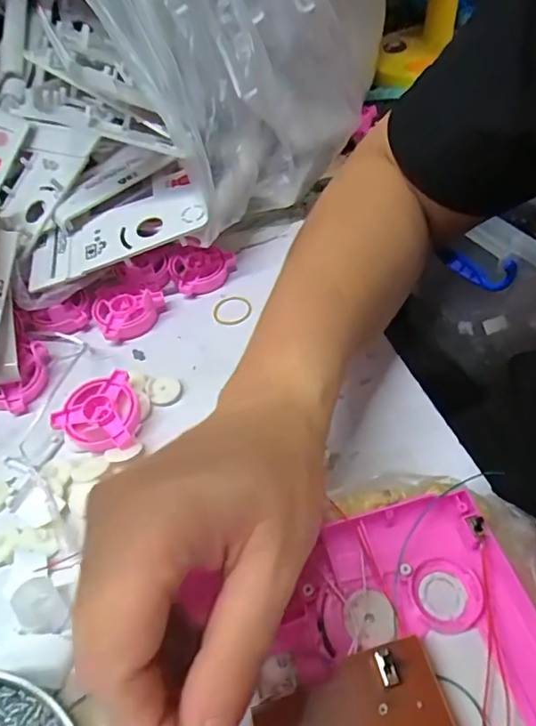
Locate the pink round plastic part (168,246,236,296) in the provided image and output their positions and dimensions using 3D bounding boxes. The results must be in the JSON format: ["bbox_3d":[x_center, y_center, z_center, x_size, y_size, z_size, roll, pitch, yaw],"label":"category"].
[{"bbox_3d":[-0.052,-0.077,0.424,0.054,0.022,0.037,-17,49,-9],"label":"pink round plastic part"}]

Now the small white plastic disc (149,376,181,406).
[{"bbox_3d":[-0.072,0.018,0.356,0.021,0.005,0.023,7,57,-11],"label":"small white plastic disc"}]

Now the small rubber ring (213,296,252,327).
[{"bbox_3d":[-0.028,-0.043,0.406,0.032,0.004,0.030,-3,48,3],"label":"small rubber ring"}]

